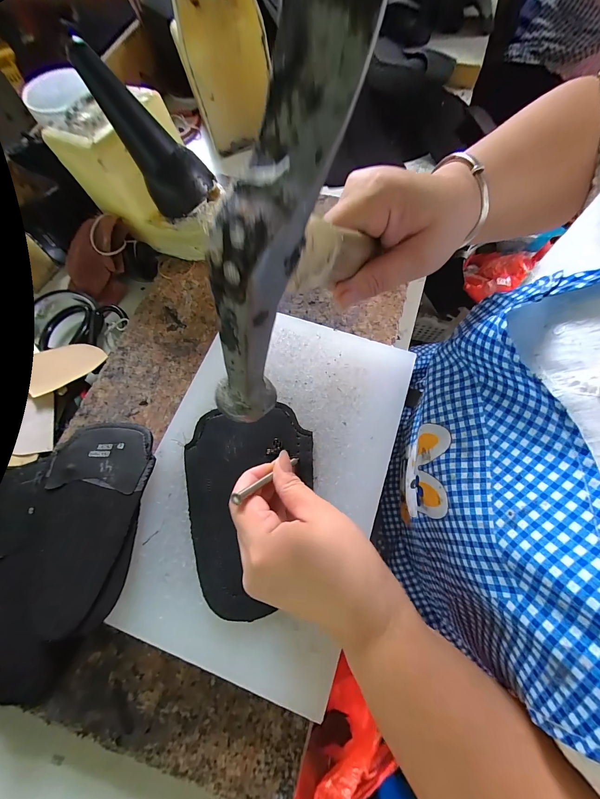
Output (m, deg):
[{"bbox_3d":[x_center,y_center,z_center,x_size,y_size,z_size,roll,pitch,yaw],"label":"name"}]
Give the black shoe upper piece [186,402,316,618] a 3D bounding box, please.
[{"bbox_3d":[-0.038,0.082,0.248,0.104,0.006,0.153,-7,69,-2],"label":"black shoe upper piece"}]

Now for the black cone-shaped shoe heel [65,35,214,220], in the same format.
[{"bbox_3d":[-0.149,-0.257,0.300,0.046,0.133,0.054,14,66,42],"label":"black cone-shaped shoe heel"}]

